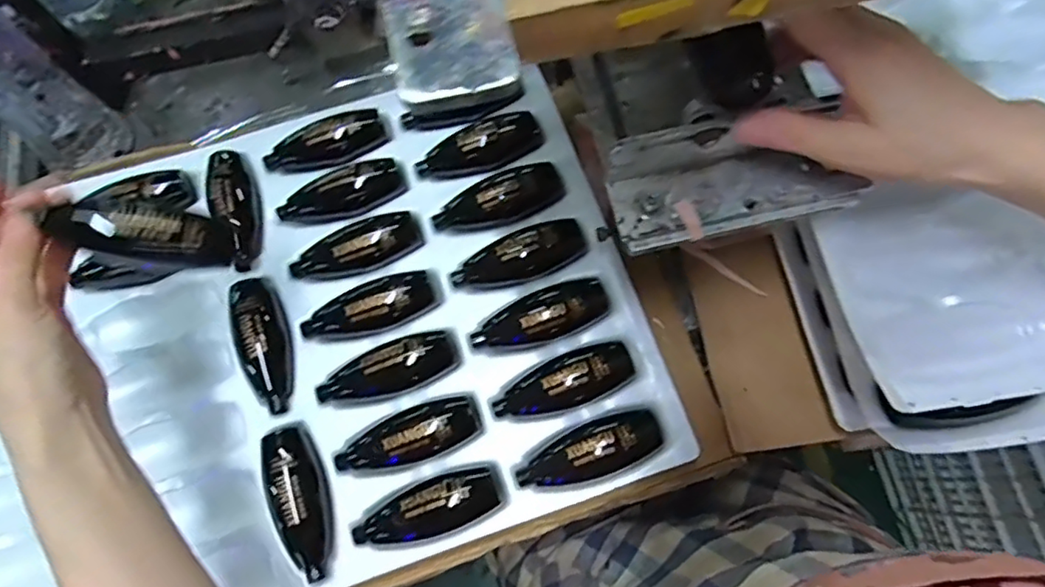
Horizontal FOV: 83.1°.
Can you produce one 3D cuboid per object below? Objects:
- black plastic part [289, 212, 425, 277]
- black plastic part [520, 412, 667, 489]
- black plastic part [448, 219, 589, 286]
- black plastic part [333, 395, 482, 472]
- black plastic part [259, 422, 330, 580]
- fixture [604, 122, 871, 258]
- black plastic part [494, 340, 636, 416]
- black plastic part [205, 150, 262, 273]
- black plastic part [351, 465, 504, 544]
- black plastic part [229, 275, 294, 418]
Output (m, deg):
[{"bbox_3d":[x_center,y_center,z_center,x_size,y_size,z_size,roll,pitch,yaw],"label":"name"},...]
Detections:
[{"bbox_3d":[-0.132,-0.040,0.456,0.101,0.021,0.042,-22,73,-6],"label":"black plastic part"},{"bbox_3d":[0.045,0.109,0.403,0.098,0.031,0.036,-20,73,-5],"label":"black plastic part"},{"bbox_3d":[-0.004,-0.032,0.445,0.103,0.027,0.039,-12,72,-2],"label":"black plastic part"},{"bbox_3d":[-0.081,0.099,0.412,0.102,0.027,0.036,-19,73,-5],"label":"black plastic part"},{"bbox_3d":[-0.152,0.142,0.402,0.036,0.021,0.100,-22,73,-6],"label":"black plastic part"},{"bbox_3d":[0.117,-0.063,0.313,0.136,0.041,0.049,-13,72,-3],"label":"fixture"},{"bbox_3d":[0.029,0.061,0.415,0.099,0.027,0.038,-21,73,-5],"label":"black plastic part"},{"bbox_3d":[-0.229,-0.071,0.464,0.032,0.017,0.108,-17,73,-4],"label":"black plastic part"},{"bbox_3d":[-0.066,0.148,0.405,0.101,0.030,0.038,-19,73,-5],"label":"black plastic part"},{"bbox_3d":[-0.192,0.036,0.433,0.037,0.021,0.103,-20,73,-5],"label":"black plastic part"}]

